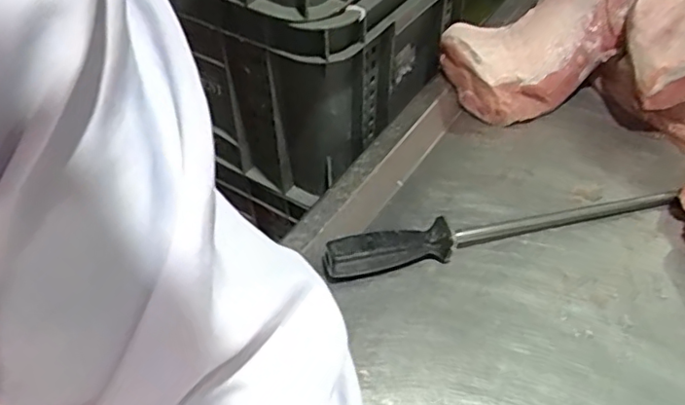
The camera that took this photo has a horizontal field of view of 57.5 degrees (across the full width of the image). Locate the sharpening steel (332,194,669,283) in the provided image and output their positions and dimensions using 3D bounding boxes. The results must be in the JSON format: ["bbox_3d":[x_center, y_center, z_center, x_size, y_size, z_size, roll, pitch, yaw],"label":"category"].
[{"bbox_3d":[0.158,0.021,0.605,0.365,0.038,0.029,-13,45,-13],"label":"sharpening steel"}]

